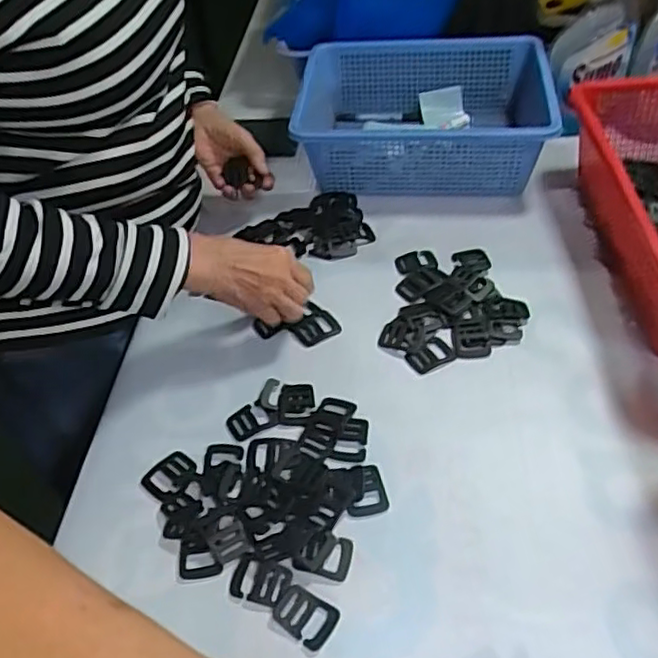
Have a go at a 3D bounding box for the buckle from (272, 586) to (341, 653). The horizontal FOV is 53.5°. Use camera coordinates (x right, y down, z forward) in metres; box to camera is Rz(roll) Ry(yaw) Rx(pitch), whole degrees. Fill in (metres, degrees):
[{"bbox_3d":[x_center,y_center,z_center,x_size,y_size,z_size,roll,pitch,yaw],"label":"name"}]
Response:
[{"bbox_3d":[-0.017,0.207,0.470,0.047,0.004,0.033,22,53,24],"label":"buckle"}]

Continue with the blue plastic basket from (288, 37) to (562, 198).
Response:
[{"bbox_3d":[0.119,-0.271,0.836,0.306,0.100,0.215,1,48,8],"label":"blue plastic basket"}]

